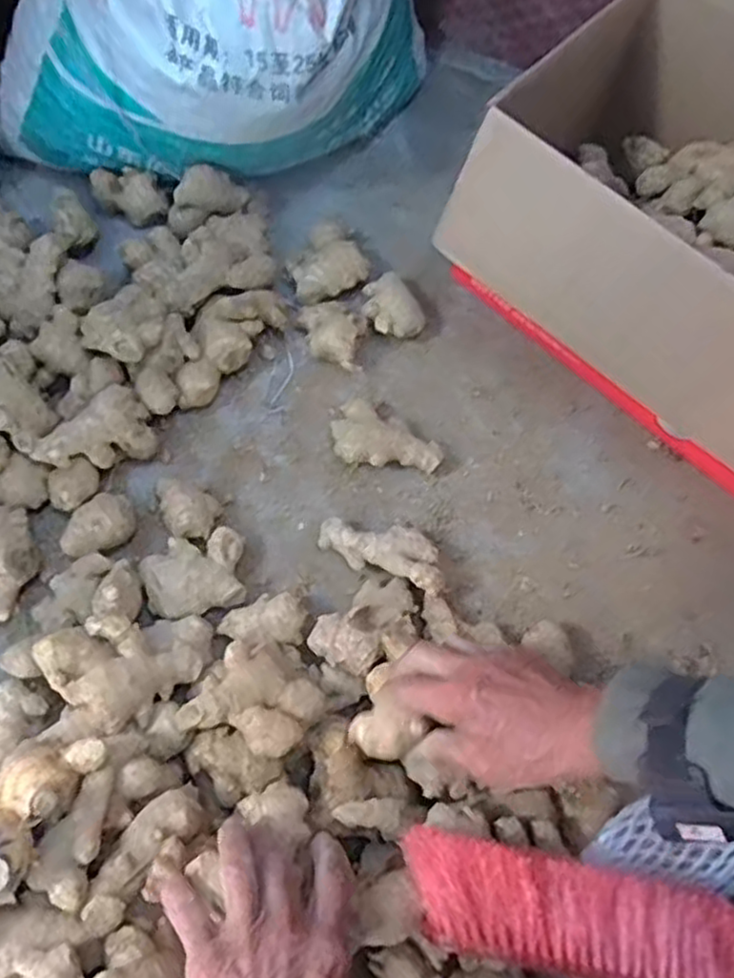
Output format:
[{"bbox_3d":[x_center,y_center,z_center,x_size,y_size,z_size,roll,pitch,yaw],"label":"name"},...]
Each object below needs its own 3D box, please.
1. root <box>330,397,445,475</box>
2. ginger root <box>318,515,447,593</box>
[{"bbox_3d":[0.015,-0.042,0.662,0.107,0.038,0.070,30,68,11],"label":"root"},{"bbox_3d":[0.016,0.052,0.624,0.118,0.036,0.054,22,67,8],"label":"ginger root"}]

